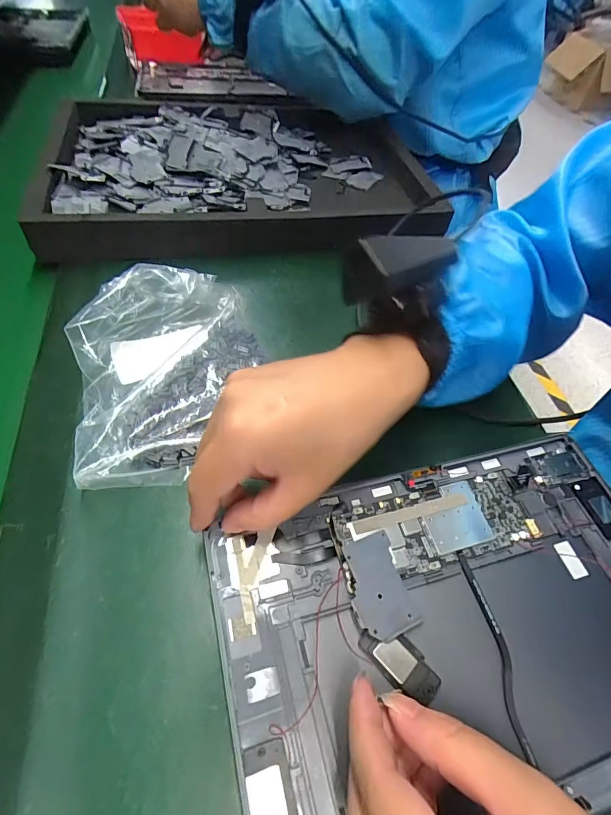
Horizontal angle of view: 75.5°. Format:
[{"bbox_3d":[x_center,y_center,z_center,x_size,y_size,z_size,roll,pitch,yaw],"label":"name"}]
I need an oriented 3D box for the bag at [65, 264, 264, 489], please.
[{"bbox_3d":[-0.099,-0.032,0.294,0.136,0.048,0.169,-14,56,-13],"label":"bag"}]

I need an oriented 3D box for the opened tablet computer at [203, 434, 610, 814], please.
[{"bbox_3d":[0.081,0.113,0.213,0.247,0.025,0.160,-10,55,-13],"label":"opened tablet computer"}]

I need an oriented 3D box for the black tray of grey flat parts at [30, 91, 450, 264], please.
[{"bbox_3d":[-0.072,-0.289,0.480,0.431,0.060,0.323,-6,55,-8],"label":"black tray of grey flat parts"}]

